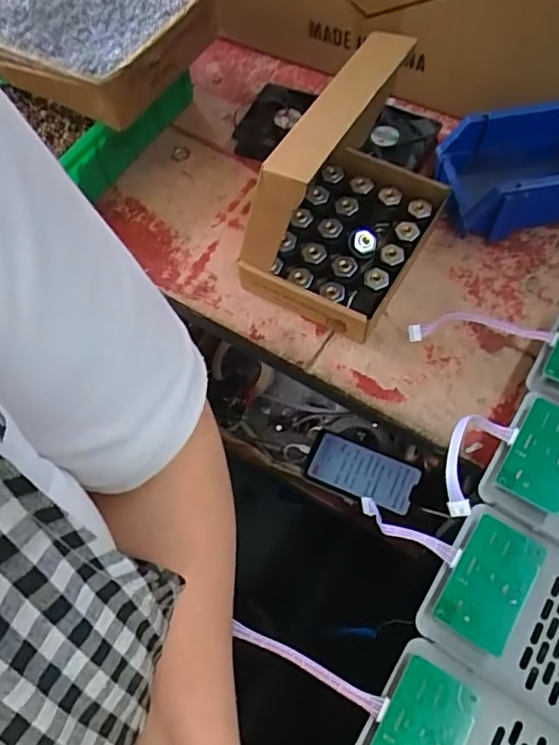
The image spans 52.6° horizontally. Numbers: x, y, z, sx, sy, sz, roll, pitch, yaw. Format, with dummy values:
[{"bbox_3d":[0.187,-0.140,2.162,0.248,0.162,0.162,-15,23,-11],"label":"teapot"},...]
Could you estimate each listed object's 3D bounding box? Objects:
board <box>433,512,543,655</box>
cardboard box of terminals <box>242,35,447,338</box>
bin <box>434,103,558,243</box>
[{"bbox_3d":[0.136,0.135,0.366,0.046,0.004,0.078,29,65,18],"label":"board"},{"bbox_3d":[0.059,-0.157,0.470,0.133,0.190,0.182,27,64,15],"label":"cardboard box of terminals"},{"bbox_3d":[0.234,-0.189,0.533,0.153,0.087,0.103,-5,60,-3],"label":"bin"}]

